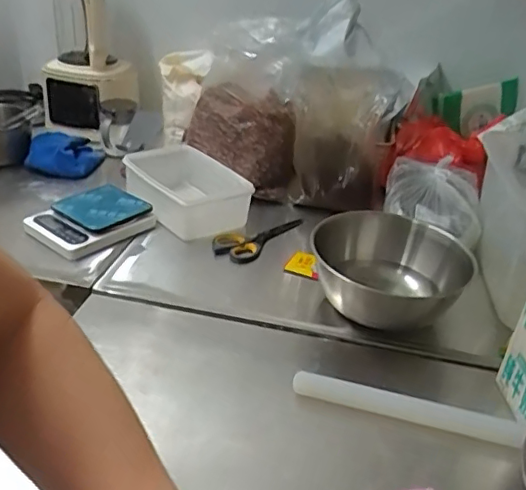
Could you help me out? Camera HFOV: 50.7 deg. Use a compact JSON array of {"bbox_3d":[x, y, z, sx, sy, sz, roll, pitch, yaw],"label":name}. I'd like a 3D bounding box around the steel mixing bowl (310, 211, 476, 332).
[{"bbox_3d":[0.182,0.055,0.786,0.205,0.112,0.213,4,30,-2],"label":"steel mixing bowl"}]

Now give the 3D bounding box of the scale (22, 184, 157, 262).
[{"bbox_3d":[-0.286,-0.039,0.920,0.138,0.046,0.172,24,35,29],"label":"scale"}]

